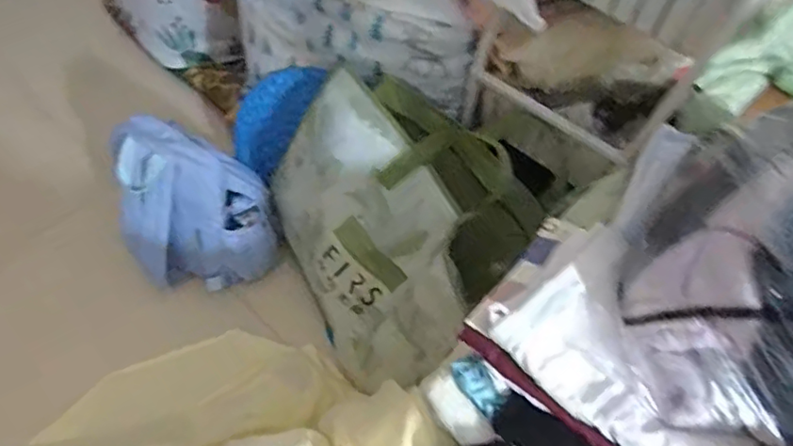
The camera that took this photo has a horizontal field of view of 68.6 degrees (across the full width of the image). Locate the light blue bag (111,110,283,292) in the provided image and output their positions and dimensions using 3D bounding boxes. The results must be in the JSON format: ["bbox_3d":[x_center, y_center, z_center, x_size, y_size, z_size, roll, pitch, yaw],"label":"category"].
[{"bbox_3d":[-0.326,-0.017,0.991,0.220,0.271,0.166,6,56,2],"label":"light blue bag"}]

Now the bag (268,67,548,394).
[{"bbox_3d":[-0.005,0.006,0.906,0.284,0.299,0.420,-21,59,-16],"label":"bag"}]

